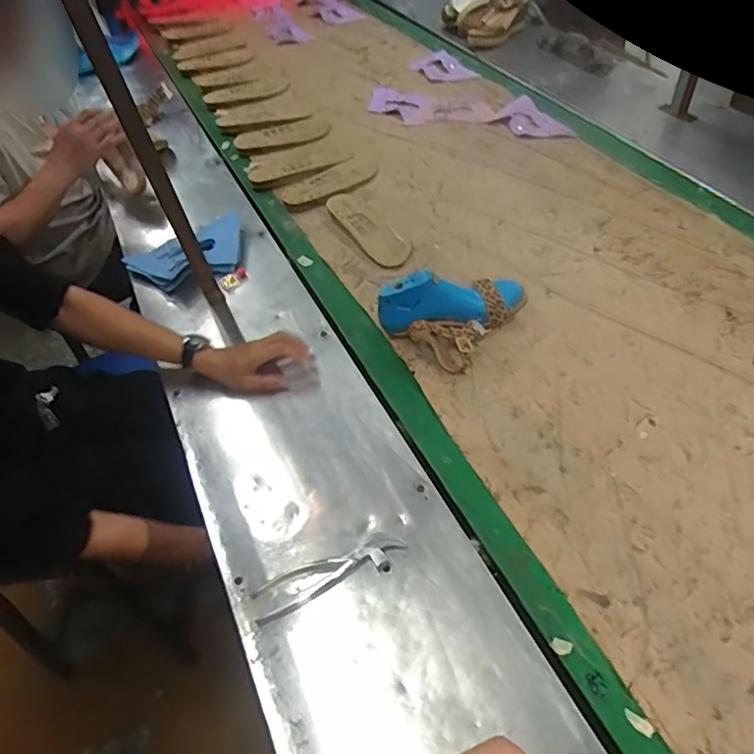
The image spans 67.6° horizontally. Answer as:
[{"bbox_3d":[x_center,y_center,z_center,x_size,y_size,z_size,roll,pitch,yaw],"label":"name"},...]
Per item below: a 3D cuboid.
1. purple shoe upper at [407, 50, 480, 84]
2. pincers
[{"bbox_3d":[0.181,-0.848,1.546,0.148,0.009,0.174,-30,60,-22],"label":"purple shoe upper"},{"bbox_3d":[-0.057,0.243,0.693,0.190,0.025,0.053,-19,51,-10],"label":"pincers"}]

